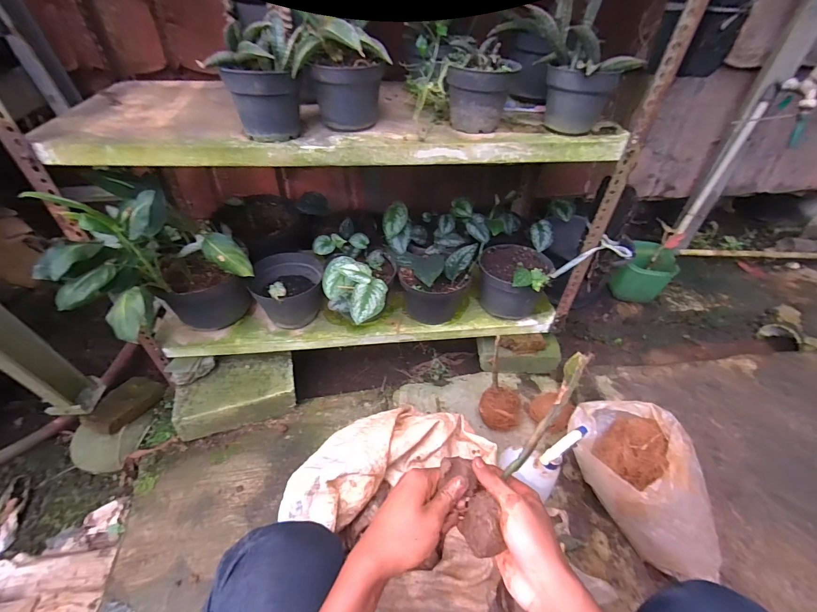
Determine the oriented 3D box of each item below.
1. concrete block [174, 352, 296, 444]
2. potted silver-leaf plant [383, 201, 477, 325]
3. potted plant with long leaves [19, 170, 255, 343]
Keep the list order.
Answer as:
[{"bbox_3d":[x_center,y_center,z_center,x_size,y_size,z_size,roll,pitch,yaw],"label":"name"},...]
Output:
[{"bbox_3d":[-0.414,0.203,0.913,0.259,0.082,0.182,-14,46,-14],"label":"concrete block"},{"bbox_3d":[0.061,-0.100,0.935,0.215,0.217,0.217,-7,45,-7],"label":"potted silver-leaf plant"},{"bbox_3d":[-0.493,-0.046,0.735,0.235,0.353,0.281,22,49,21],"label":"potted plant with long leaves"}]

